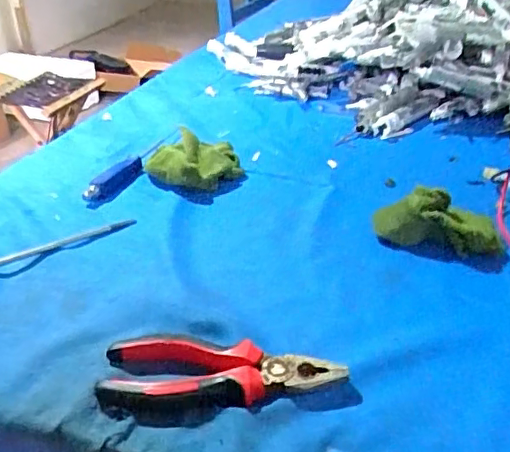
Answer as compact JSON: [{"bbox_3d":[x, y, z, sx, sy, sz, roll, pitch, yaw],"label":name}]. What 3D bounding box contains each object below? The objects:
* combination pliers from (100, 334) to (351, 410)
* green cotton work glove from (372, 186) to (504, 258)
[{"bbox_3d":[-0.022,0.095,0.367,0.152,0.019,0.050,-2,33,-1],"label":"combination pliers"},{"bbox_3d":[0.163,-0.005,0.493,0.108,0.044,0.057,0,33,3],"label":"green cotton work glove"}]

